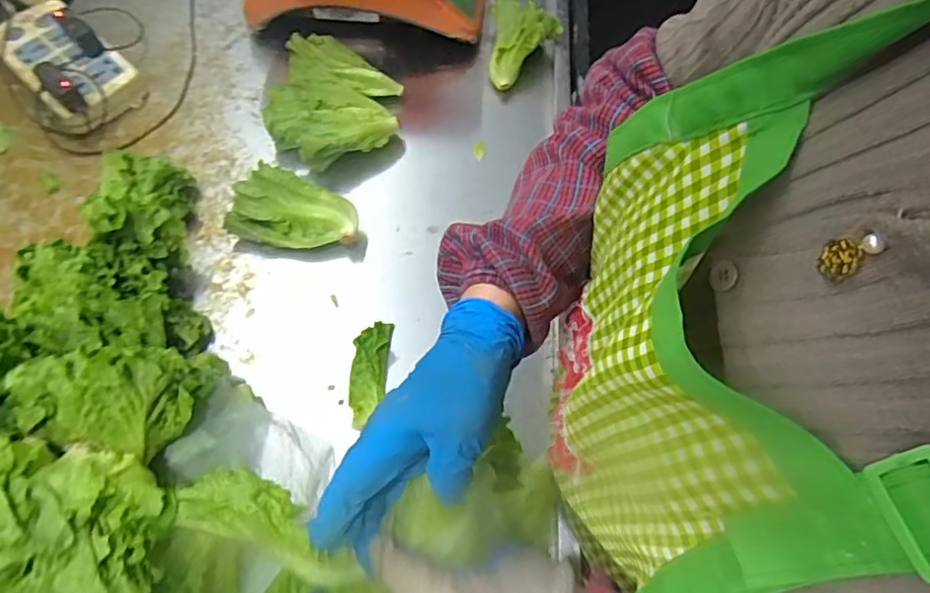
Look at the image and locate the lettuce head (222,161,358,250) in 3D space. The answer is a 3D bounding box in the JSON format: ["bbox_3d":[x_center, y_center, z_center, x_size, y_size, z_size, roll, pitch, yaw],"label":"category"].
[{"bbox_3d":[-0.178,-0.089,0.613,0.135,0.054,0.075,9,66,1],"label":"lettuce head"}]

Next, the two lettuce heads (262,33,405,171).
[{"bbox_3d":[-0.162,-0.228,0.676,0.168,0.050,0.154,1,66,-3],"label":"two lettuce heads"}]

